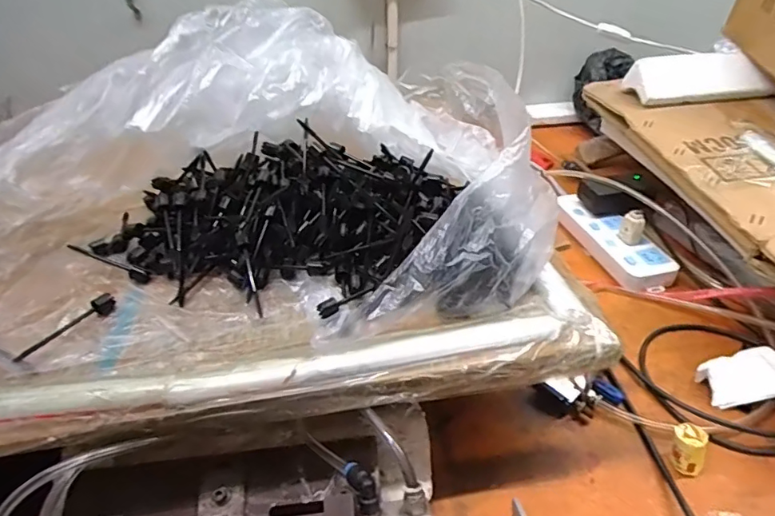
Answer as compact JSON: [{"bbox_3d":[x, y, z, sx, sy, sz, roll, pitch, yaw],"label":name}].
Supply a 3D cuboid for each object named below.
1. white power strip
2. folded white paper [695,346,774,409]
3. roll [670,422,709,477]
[{"bbox_3d":[0.308,-0.028,0.720,0.074,0.026,0.207,-14,37,-14],"label":"white power strip"},{"bbox_3d":[0.363,0.118,0.518,0.079,0.037,0.057,-2,36,2],"label":"folded white paper"},{"bbox_3d":[0.267,0.170,0.452,0.029,0.039,0.025,26,45,34],"label":"roll"}]

